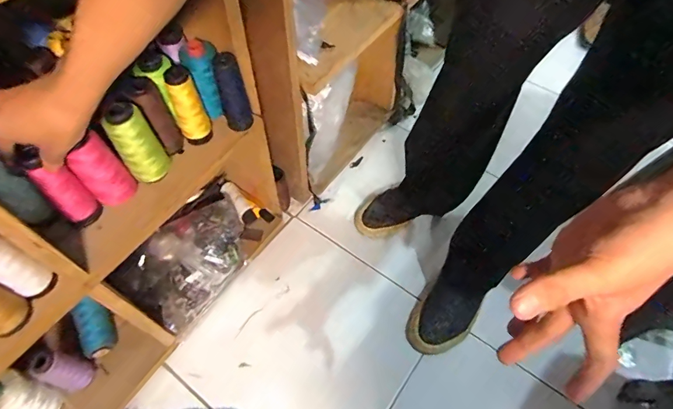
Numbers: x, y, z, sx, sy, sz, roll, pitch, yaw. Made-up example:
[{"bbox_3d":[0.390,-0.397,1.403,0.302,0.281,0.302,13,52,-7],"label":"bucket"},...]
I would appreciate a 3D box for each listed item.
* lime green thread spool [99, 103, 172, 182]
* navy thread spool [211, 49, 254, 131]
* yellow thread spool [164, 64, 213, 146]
[{"bbox_3d":[-0.252,-0.072,0.506,0.033,0.112,0.045,27,60,16],"label":"lime green thread spool"},{"bbox_3d":[-0.147,-0.156,0.564,0.037,0.115,0.042,-14,58,-9],"label":"navy thread spool"},{"bbox_3d":[-0.207,-0.135,0.552,0.043,0.104,0.041,-26,61,-17],"label":"yellow thread spool"}]

